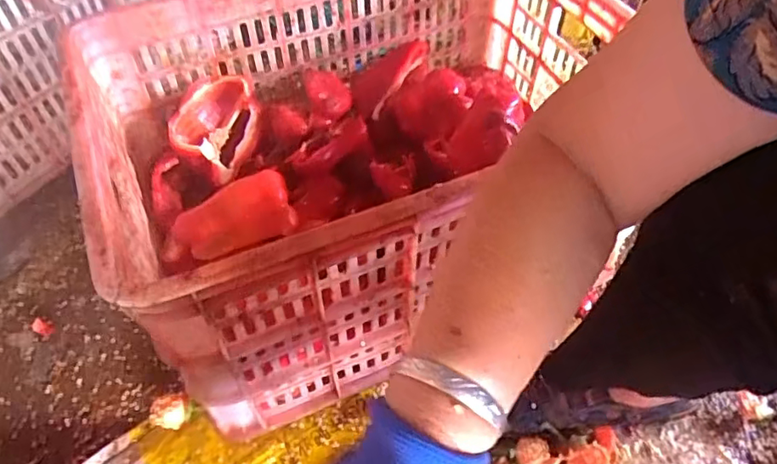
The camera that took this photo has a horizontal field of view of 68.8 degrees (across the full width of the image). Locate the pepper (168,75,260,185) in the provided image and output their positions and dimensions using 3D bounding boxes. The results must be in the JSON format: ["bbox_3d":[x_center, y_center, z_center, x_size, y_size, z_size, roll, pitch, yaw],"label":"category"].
[{"bbox_3d":[-0.191,-0.116,0.639,0.102,0.066,0.092,-20,53,-14],"label":"pepper"}]

